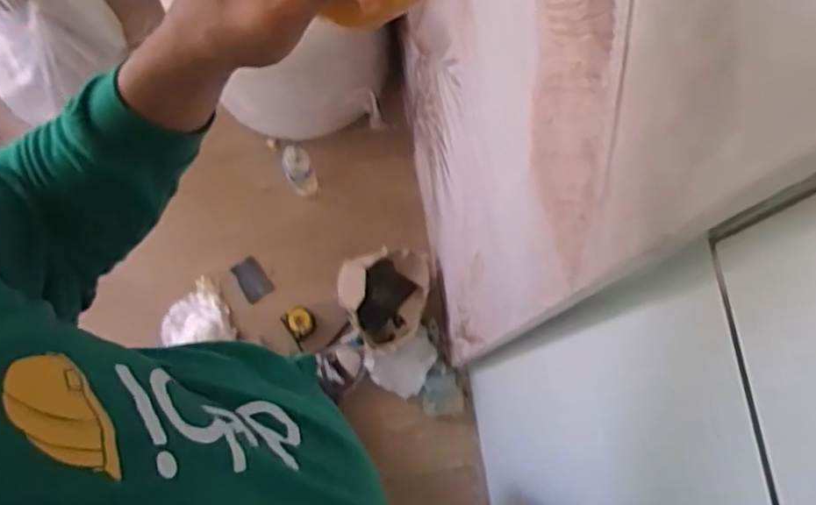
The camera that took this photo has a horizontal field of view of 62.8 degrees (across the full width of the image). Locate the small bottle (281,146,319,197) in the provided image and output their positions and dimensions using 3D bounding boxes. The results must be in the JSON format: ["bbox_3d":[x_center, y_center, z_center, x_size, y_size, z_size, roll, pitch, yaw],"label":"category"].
[{"bbox_3d":[-0.245,-0.183,1.526,0.064,0.172,0.064,0,77,-1],"label":"small bottle"}]

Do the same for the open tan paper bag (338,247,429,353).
[{"bbox_3d":[-0.057,0.110,1.473,0.191,0.150,0.208,4,77,0],"label":"open tan paper bag"}]

